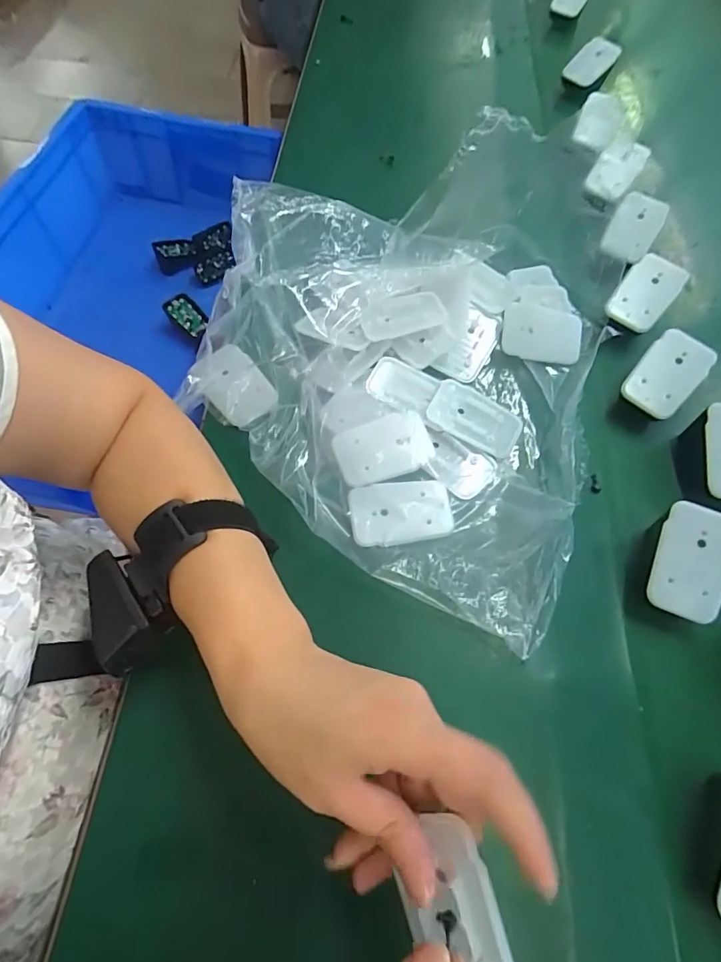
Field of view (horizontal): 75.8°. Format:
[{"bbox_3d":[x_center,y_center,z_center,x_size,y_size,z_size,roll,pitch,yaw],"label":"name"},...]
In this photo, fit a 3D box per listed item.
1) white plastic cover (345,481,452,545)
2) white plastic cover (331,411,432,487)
[{"bbox_3d":[0.028,0.021,0.315,0.068,0.006,0.042,-6,65,-4],"label":"white plastic cover"},{"bbox_3d":[0.017,-0.024,0.329,0.069,0.004,0.044,-17,67,-8],"label":"white plastic cover"}]

